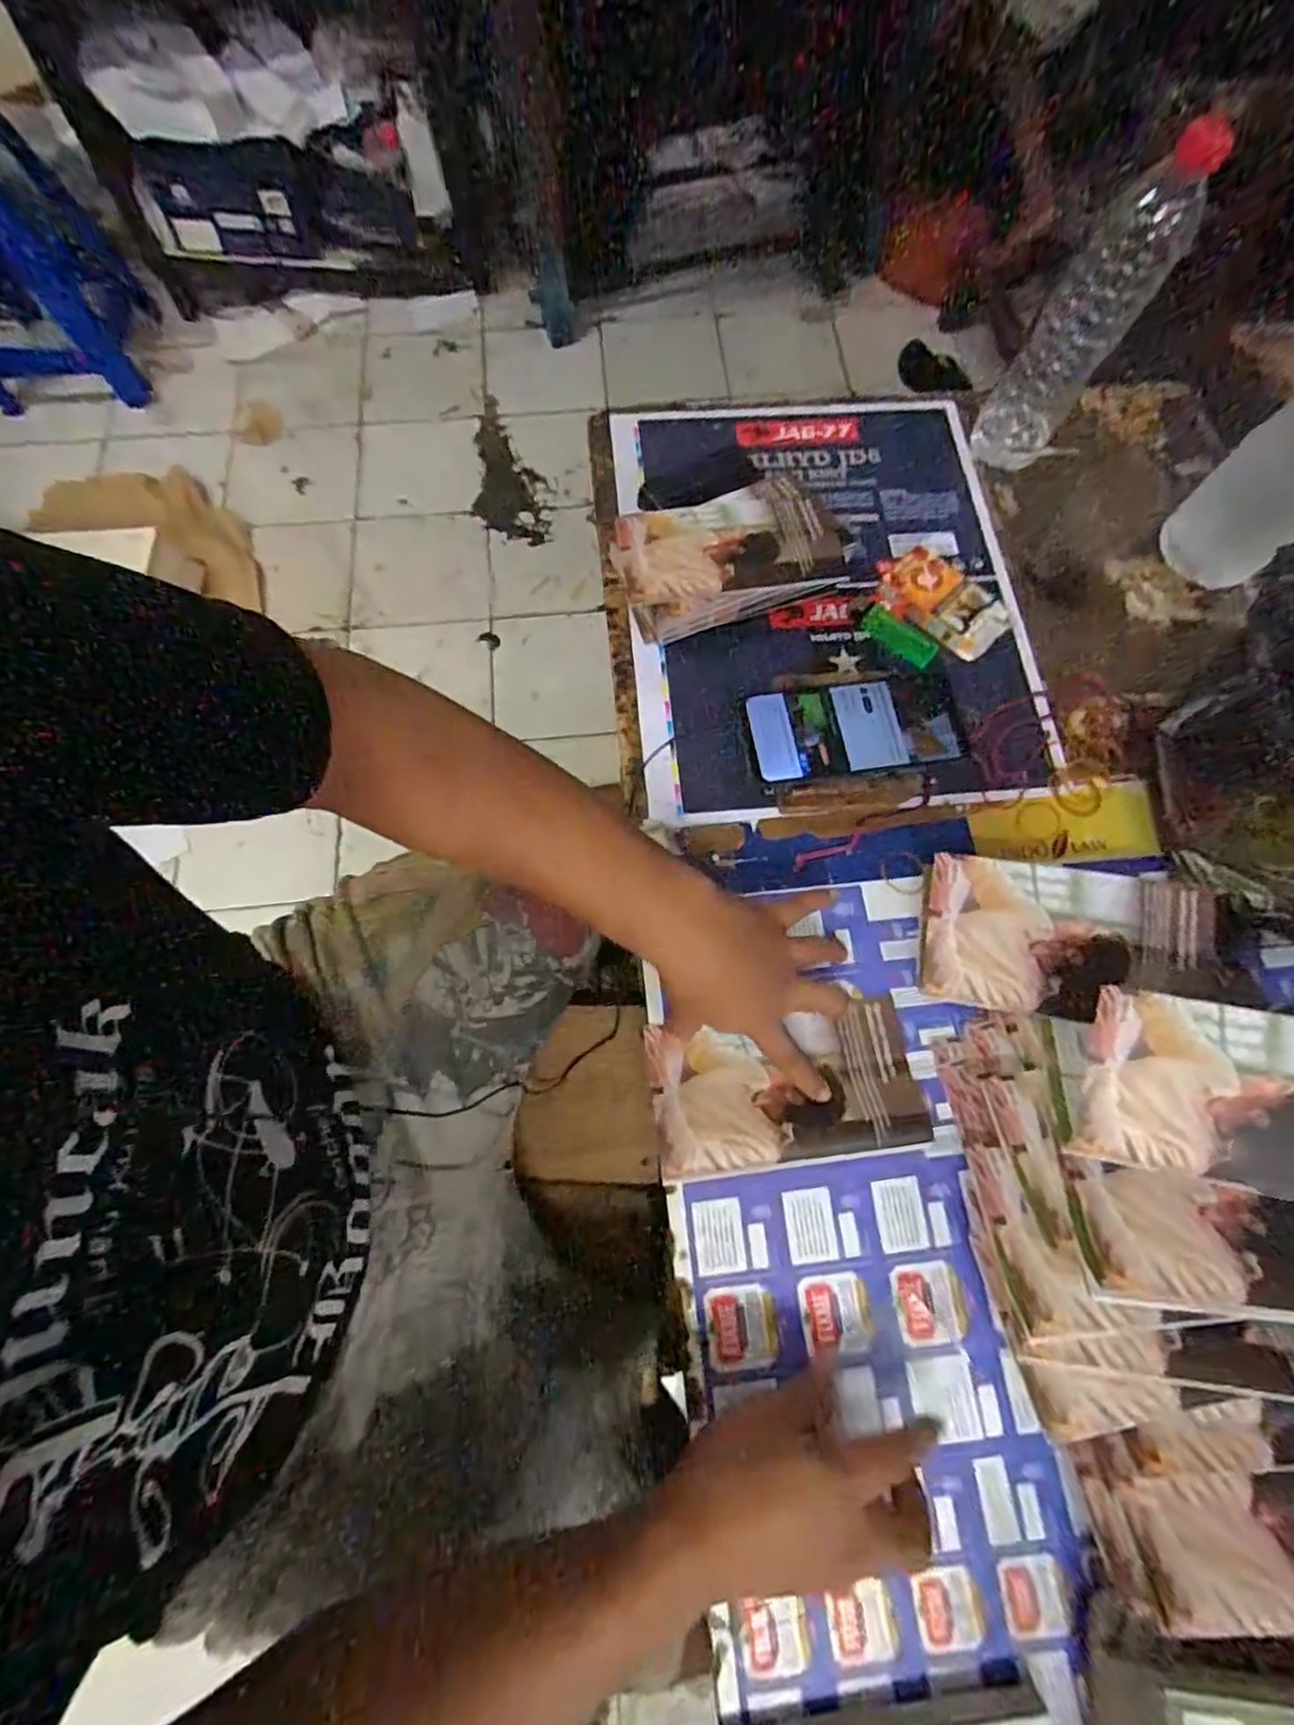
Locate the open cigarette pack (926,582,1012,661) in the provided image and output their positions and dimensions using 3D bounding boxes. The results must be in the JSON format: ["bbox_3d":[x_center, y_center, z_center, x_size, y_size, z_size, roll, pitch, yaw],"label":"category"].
[{"bbox_3d":[0.270,-0.200,0.558,0.052,0.016,0.061,43,76,12],"label":"open cigarette pack"}]

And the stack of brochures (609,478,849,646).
[{"bbox_3d":[0.066,-0.256,0.560,0.178,0.050,0.118,-19,73,-7],"label":"stack of brochures"}]

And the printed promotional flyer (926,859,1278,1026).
[{"bbox_3d":[0.284,0.053,0.449,0.184,0.010,0.100,7,85,9],"label":"printed promotional flyer"}]

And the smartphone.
[{"bbox_3d":[0.151,-0.099,0.484,0.153,0.011,0.075,-8,72,-3],"label":"smartphone"}]

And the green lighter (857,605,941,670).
[{"bbox_3d":[0.210,-0.188,0.556,0.026,0.008,0.068,-42,77,-13],"label":"green lighter"}]

